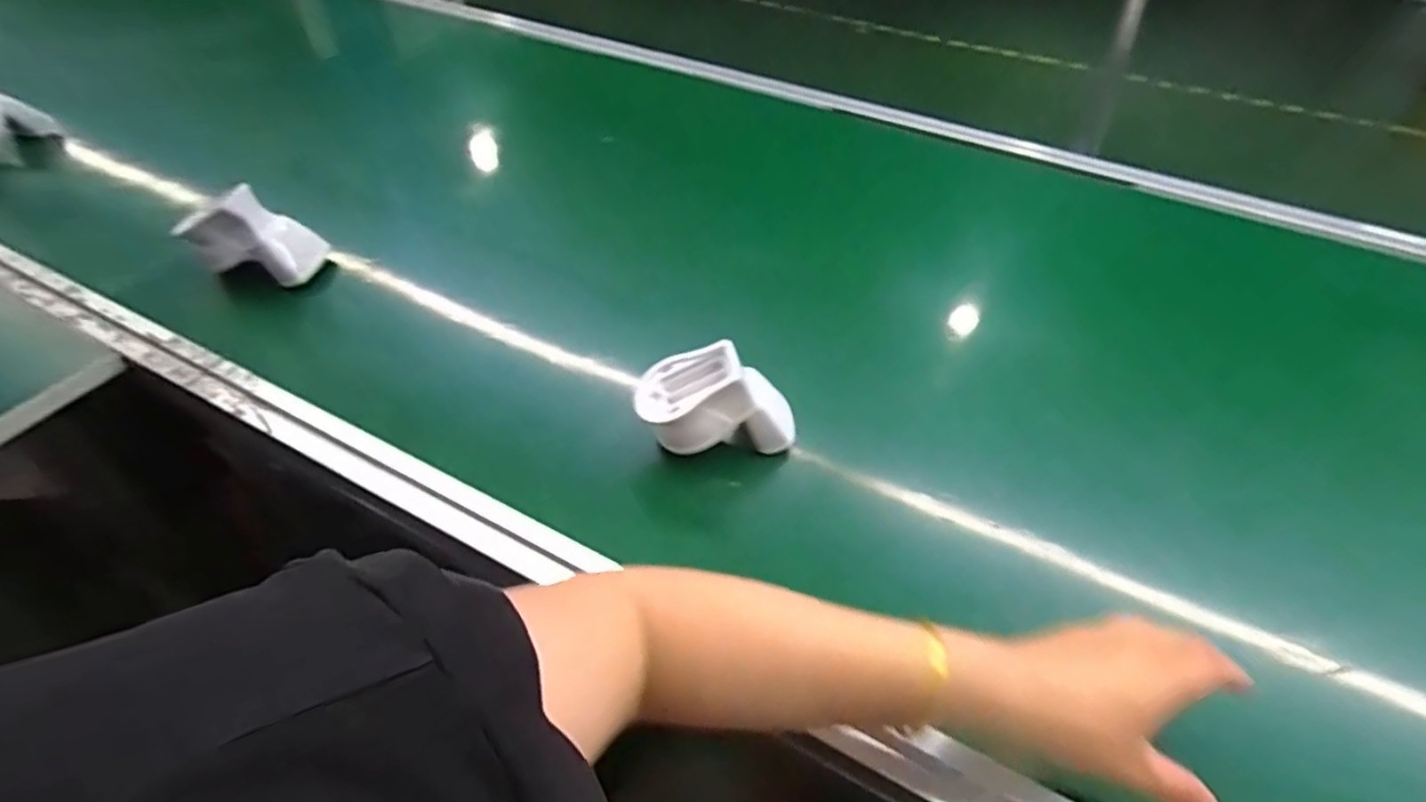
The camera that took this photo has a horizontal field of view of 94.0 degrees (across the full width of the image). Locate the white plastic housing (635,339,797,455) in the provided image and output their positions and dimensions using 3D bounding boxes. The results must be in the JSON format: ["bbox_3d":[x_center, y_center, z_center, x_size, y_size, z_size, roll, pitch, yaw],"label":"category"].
[{"bbox_3d":[0.004,0.001,0.530,0.125,0.078,0.054,5,47,2],"label":"white plastic housing"}]

